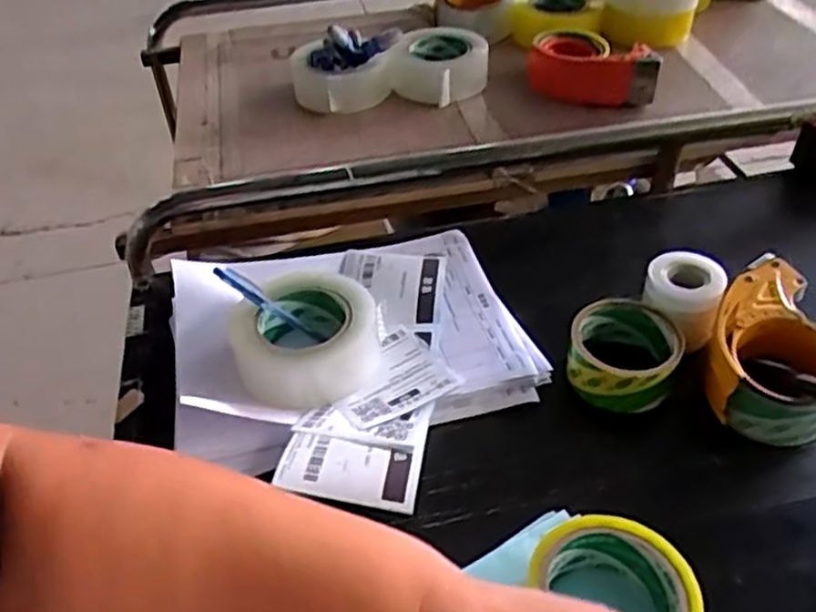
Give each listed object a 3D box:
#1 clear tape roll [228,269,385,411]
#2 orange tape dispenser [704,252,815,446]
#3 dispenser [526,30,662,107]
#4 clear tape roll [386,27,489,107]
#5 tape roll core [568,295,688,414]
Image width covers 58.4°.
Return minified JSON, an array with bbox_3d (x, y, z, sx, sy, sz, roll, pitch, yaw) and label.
[{"bbox_3d":[-0.089,0.018,0.625,0.124,0.041,0.136,-2,42,2],"label":"clear tape roll"},{"bbox_3d":[0.296,0.035,0.584,0.094,0.058,0.154,19,47,23],"label":"orange tape dispenser"},{"bbox_3d":[0.233,-0.307,0.927,0.159,0.054,0.105,7,44,11],"label":"dispenser"},{"bbox_3d":[0.043,-0.312,0.950,0.114,0.059,0.104,-2,44,2],"label":"clear tape roll"},{"bbox_3d":[0.178,0.037,0.601,0.083,0.043,0.092,14,46,19],"label":"tape roll core"}]

